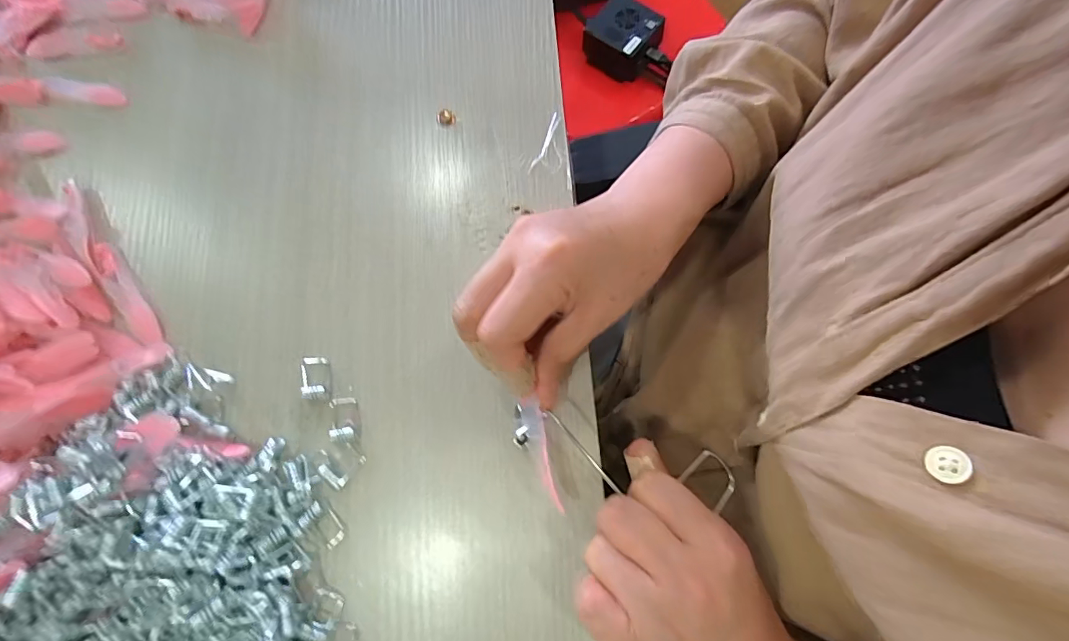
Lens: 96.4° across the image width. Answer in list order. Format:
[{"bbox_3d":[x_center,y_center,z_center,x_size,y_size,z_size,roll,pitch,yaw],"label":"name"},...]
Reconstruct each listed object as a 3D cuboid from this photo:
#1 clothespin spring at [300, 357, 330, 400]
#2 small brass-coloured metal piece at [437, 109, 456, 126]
[{"bbox_3d":[-0.124,0.032,0.270,0.016,0.004,0.024,-2,77,4],"label":"clothespin spring"},{"bbox_3d":[-0.055,-0.127,0.299,0.012,0.004,0.007,1,76,2],"label":"small brass-coloured metal piece"}]

